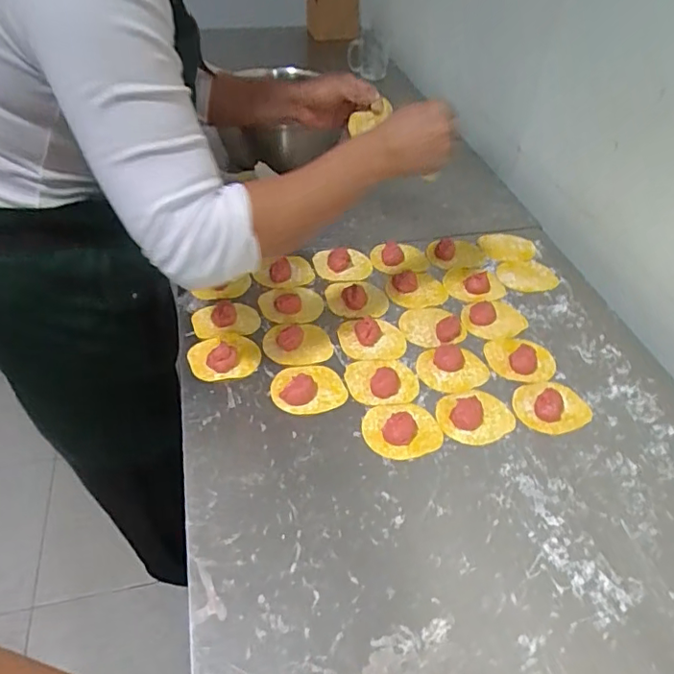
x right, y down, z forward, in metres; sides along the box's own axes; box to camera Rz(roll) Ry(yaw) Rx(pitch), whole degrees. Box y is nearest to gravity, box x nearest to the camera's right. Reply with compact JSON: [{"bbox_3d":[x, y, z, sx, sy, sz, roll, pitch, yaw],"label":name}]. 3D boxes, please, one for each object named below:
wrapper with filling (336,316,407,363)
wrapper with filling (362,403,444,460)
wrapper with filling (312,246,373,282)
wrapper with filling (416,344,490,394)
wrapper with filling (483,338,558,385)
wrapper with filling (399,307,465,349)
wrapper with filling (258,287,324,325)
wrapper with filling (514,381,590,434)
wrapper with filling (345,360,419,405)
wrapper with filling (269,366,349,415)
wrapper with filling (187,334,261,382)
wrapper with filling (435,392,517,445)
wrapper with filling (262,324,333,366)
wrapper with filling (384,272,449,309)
[{"bbox_3d":[0.046,-0.002,0.721,0.086,0.008,0.079,1,46,-1],"label":"wrapper with filling"},{"bbox_3d":[0.074,0.100,0.613,0.084,0.018,0.070,-9,47,-10],"label":"wrapper with filling"},{"bbox_3d":[0.008,-0.111,0.826,0.083,0.017,0.065,-14,48,-15],"label":"wrapper with filling"},{"bbox_3d":[0.146,0.038,0.687,0.089,0.017,0.072,-15,48,-16],"label":"wrapper with filling"},{"bbox_3d":[0.237,0.028,0.703,0.085,0.009,0.071,1,46,-1],"label":"wrapper with filling"},{"bbox_3d":[0.127,-0.015,0.741,0.084,0.010,0.071,-12,48,-13],"label":"wrapper with filling"},{"bbox_3d":[-0.064,-0.048,0.764,0.087,0.013,0.074,-1,46,-3],"label":"wrapper with filling"},{"bbox_3d":[0.257,0.076,0.646,0.088,0.023,0.070,-7,47,-9],"label":"wrapper with filling"},{"bbox_3d":[0.055,0.052,0.666,0.086,0.012,0.070,-1,46,-3],"label":"wrapper with filling"},{"bbox_3d":[-0.034,0.056,0.651,0.087,0.020,0.066,-6,46,-7],"label":"wrapper with filling"},{"bbox_3d":[-0.142,0.020,0.685,0.087,0.024,0.066,-16,48,-16],"label":"wrapper with filling"},{"bbox_3d":[0.161,0.091,0.633,0.089,0.009,0.071,-10,47,-12],"label":"wrapper with filling"},{"bbox_3d":[-0.051,0.008,0.712,0.087,0.005,0.073,1,46,-1],"label":"wrapper with filling"},{"bbox_3d":[0.117,-0.071,0.794,0.086,0.014,0.075,12,47,9],"label":"wrapper with filling"}]

